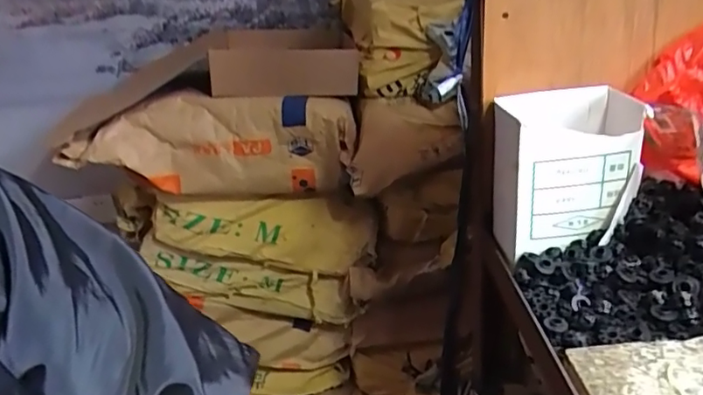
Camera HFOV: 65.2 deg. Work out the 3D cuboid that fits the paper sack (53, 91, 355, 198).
[{"bbox_3d":[-0.232,-0.084,0.998,0.475,0.180,0.095,-6,24,0],"label":"paper sack"}]

